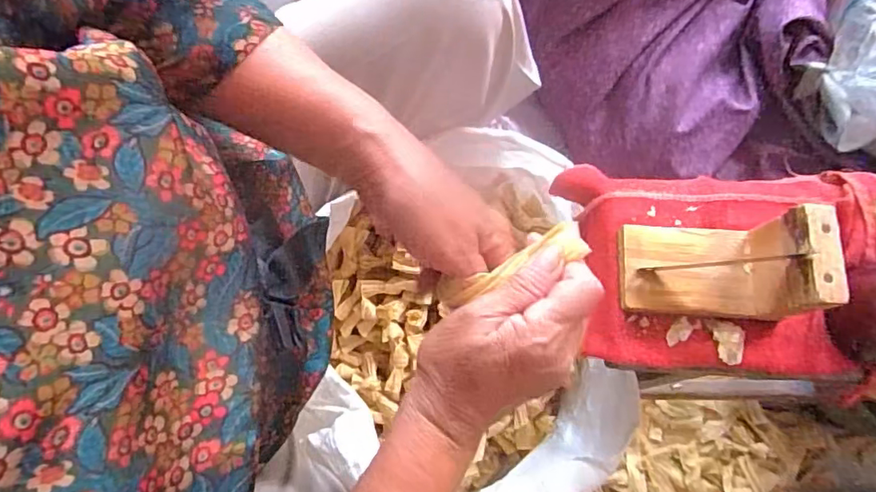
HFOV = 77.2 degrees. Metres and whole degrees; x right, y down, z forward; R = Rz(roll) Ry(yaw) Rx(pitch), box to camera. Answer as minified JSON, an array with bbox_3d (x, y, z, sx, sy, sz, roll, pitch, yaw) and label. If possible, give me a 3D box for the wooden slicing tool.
[{"bbox_3d":[0.181,0.011,0.352,0.105,0.070,0.061,2,78,1],"label":"wooden slicing tool"}]

